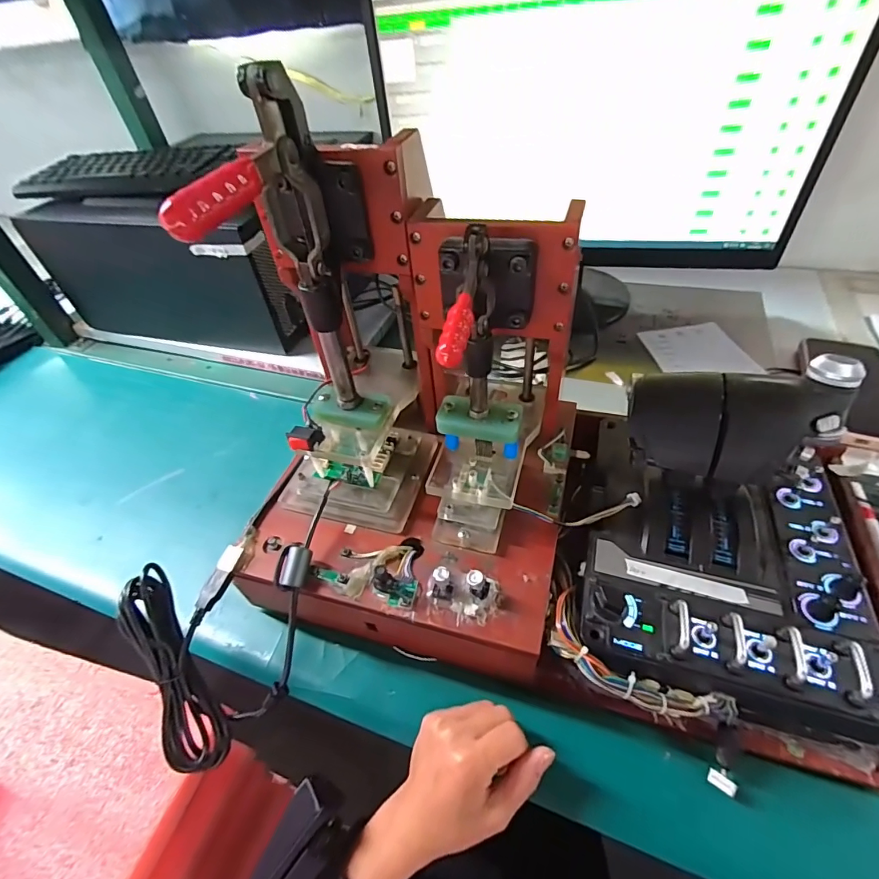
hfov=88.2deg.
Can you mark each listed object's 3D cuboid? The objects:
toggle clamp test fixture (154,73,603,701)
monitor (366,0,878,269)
[{"bbox_3d":[-0.032,-0.028,0.311,0.247,0.290,0.216,6,47,13],"label":"toggle clamp test fixture"},{"bbox_3d":[0.180,-0.361,0.537,0.494,0.295,0.094,5,47,12],"label":"monitor"}]

